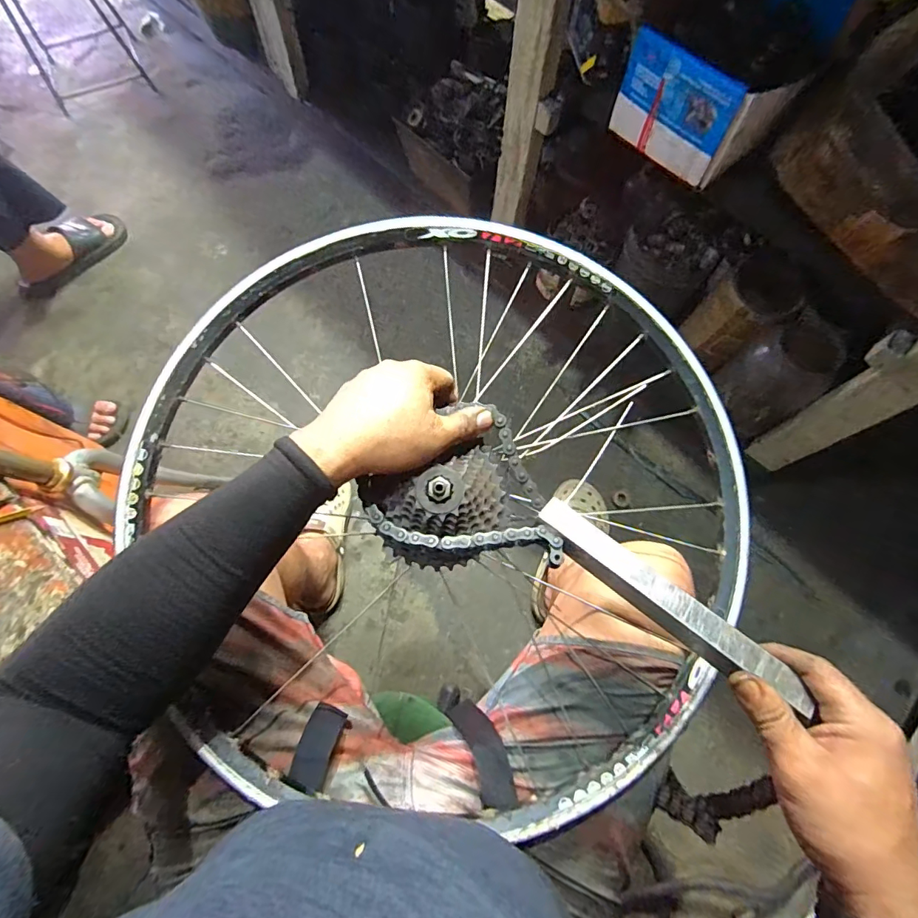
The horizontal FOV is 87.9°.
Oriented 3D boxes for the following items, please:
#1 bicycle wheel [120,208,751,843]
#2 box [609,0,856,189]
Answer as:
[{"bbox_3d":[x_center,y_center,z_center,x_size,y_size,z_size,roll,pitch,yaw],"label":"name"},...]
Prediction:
[{"bbox_3d":[-0.015,0.032,0.444,0.549,0.132,0.537,0,72,-1],"label":"bicycle wheel"},{"bbox_3d":[0.410,-0.593,0.714,0.215,0.133,0.333,38,75,10],"label":"box"}]

